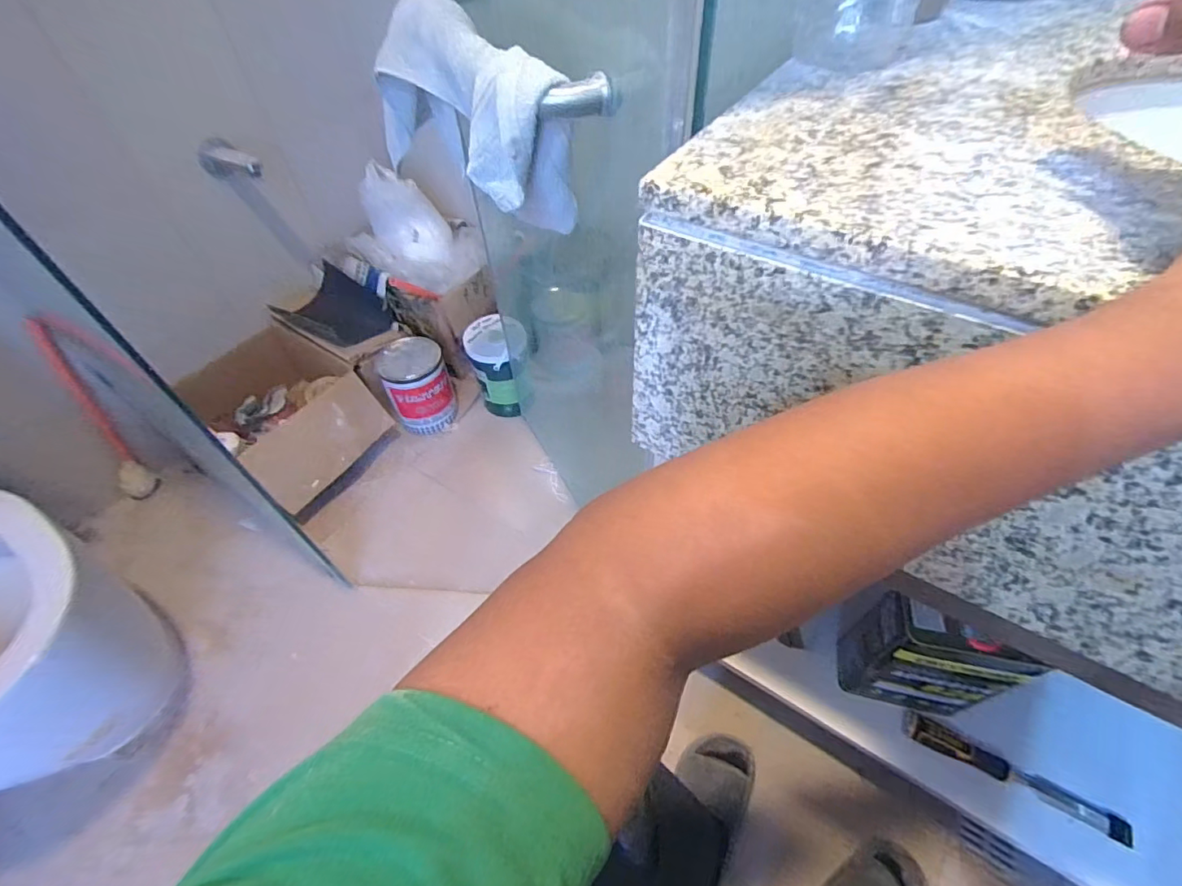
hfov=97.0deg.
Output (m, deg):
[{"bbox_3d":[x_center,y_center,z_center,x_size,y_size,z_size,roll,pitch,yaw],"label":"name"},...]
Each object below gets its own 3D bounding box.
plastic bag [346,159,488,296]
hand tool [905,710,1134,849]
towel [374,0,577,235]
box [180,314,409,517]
[{"bbox_3d":[-0.450,-0.530,1.324,0.329,0.231,0.211,-15,51,-9],"label":"plastic bag"},{"bbox_3d":[0.578,0.460,0.729,0.256,0.039,0.037,21,55,19],"label":"hand tool"},{"bbox_3d":[-0.148,-0.360,0.578,0.097,0.161,0.382,-32,56,-21],"label":"towel"},{"bbox_3d":[-0.770,-0.097,1.341,0.440,0.195,0.380,29,58,24],"label":"box"}]

